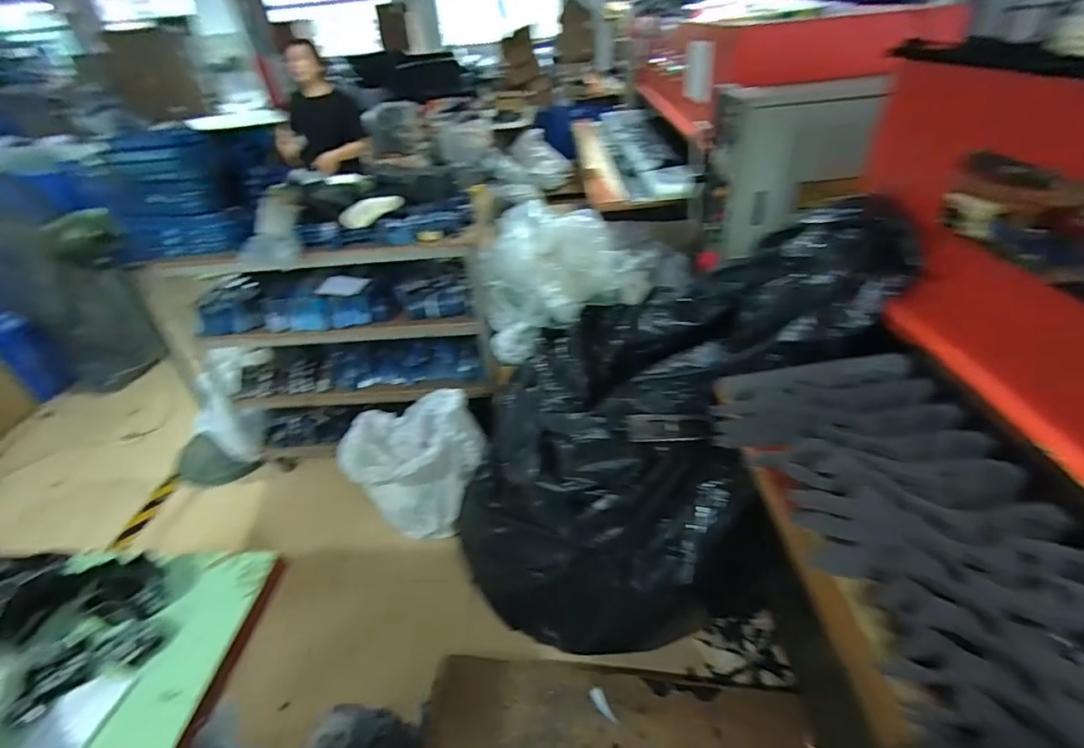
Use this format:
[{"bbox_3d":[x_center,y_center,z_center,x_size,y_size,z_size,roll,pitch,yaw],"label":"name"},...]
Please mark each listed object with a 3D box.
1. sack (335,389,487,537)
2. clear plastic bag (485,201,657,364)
[{"bbox_3d":[-0.477,0.309,1.758,0.496,0.545,0.329,23,50,27],"label":"sack"},{"bbox_3d":[0.087,-0.324,1.683,0.563,0.383,0.491,8,45,13],"label":"clear plastic bag"}]

